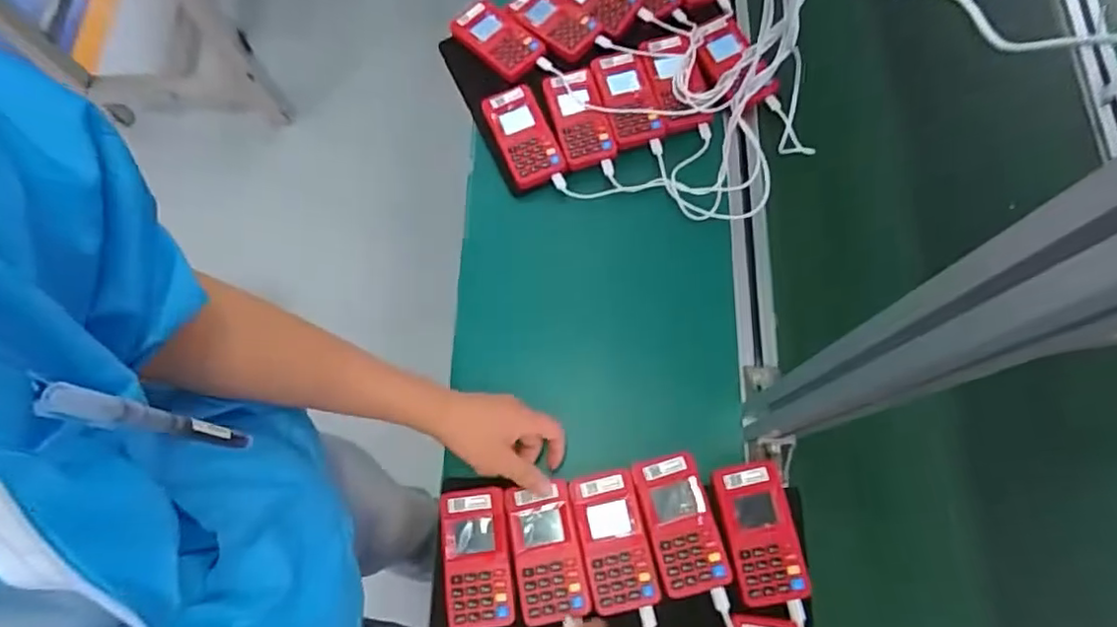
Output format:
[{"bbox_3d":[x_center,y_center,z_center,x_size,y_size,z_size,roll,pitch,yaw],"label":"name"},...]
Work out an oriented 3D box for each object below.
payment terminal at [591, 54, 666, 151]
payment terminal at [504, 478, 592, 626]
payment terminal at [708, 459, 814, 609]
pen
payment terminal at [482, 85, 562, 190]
[{"bbox_3d":[0.081,-0.253,0.712,0.057,0.018,0.121,-14,72,-2],"label":"payment terminal"},{"bbox_3d":[-0.011,0.220,0.562,0.063,0.013,0.116,-11,72,-1],"label":"payment terminal"},{"bbox_3d":[0.187,0.203,0.563,0.066,0.015,0.122,-9,72,-1],"label":"payment terminal"},{"bbox_3d":[-0.187,0.053,0.290,0.009,0.131,0.012,0,72,3],"label":"pen"},{"bbox_3d":[-0.042,-0.208,0.715,0.060,0.021,0.121,-26,79,8],"label":"payment terminal"}]

